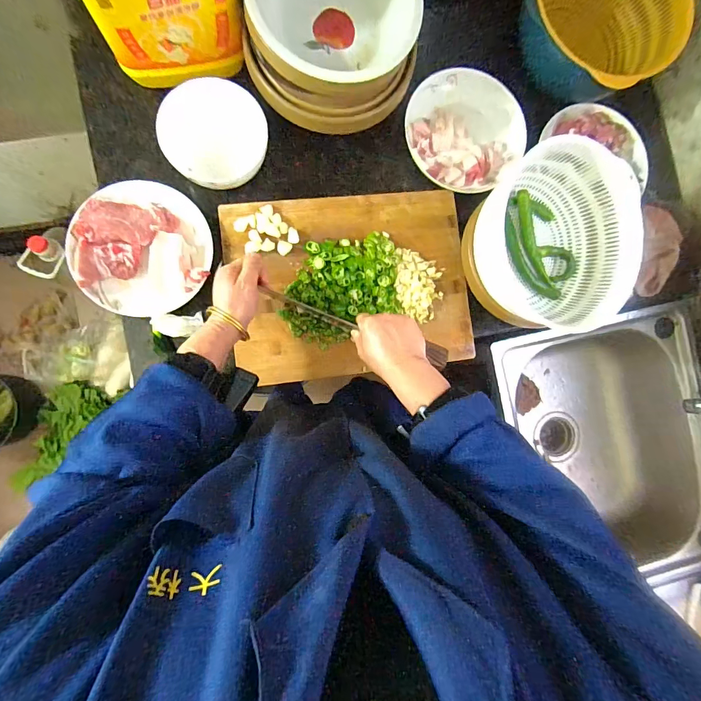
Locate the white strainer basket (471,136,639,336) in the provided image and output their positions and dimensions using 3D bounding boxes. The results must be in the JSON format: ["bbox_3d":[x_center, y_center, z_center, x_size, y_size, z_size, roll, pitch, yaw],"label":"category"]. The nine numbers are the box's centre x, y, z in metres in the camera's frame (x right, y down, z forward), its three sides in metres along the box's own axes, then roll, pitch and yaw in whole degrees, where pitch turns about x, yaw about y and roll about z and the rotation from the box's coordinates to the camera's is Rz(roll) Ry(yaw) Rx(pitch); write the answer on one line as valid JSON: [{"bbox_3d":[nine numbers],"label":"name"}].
[{"bbox_3d":[0.299,-0.165,0.580,0.223,0.108,0.245,0,88,-7],"label":"white strainer basket"}]

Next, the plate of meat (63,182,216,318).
[{"bbox_3d":[-0.301,-0.153,0.551,0.185,0.059,0.198,0,88,-7],"label":"plate of meat"}]

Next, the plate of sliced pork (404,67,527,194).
[{"bbox_3d":[0.190,-0.359,0.625,0.192,0.042,0.185,0,88,-7],"label":"plate of sliced pork"}]

